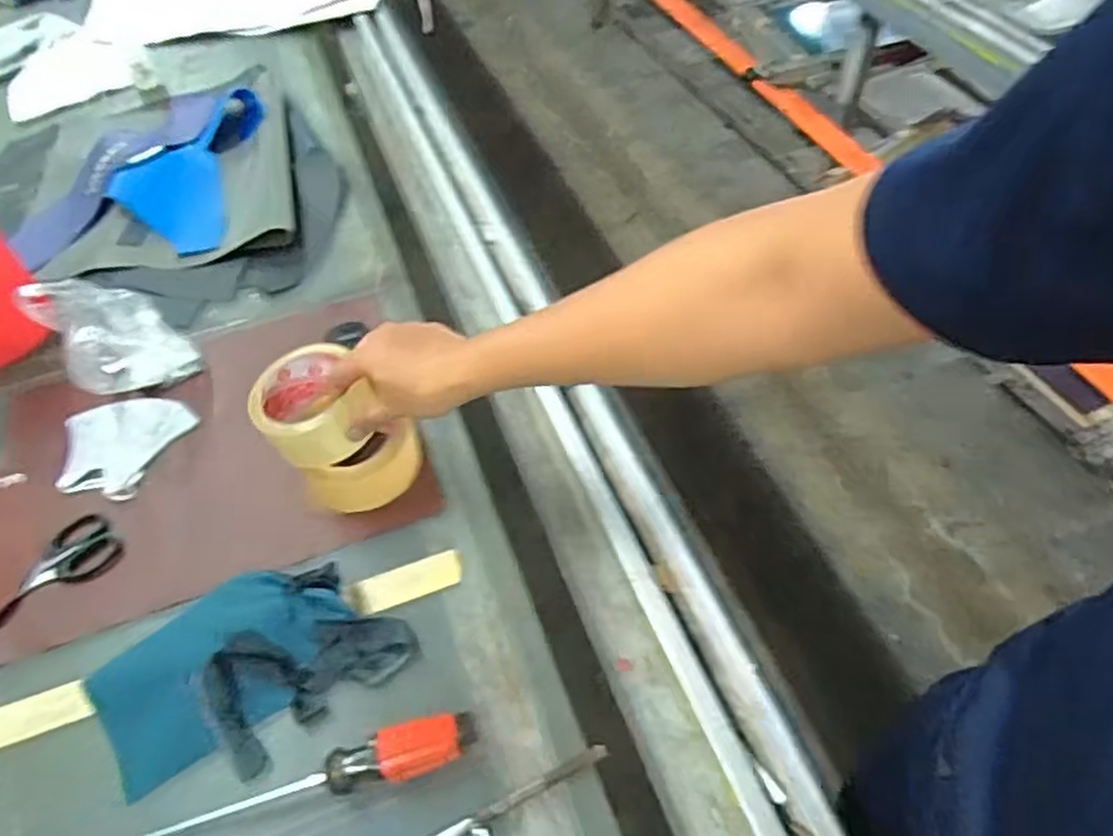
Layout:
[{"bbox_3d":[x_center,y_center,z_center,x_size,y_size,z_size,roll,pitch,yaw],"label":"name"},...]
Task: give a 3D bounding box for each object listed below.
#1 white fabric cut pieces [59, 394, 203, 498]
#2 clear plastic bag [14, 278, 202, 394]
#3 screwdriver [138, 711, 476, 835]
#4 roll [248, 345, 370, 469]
[{"bbox_3d":[-0.434,0.025,0.712,0.128,0.009,0.116,7,53,9],"label":"white fabric cut pieces"},{"bbox_3d":[-0.443,-0.082,0.733,0.107,0.104,0.110,-38,59,-23],"label":"clear plastic bag"},{"bbox_3d":[-0.167,0.246,0.499,0.224,0.033,0.034,-14,52,-7],"label":"screwdriver"},{"bbox_3d":[-0.214,-0.013,0.615,0.085,0.059,0.091,-12,50,-11],"label":"roll"}]

